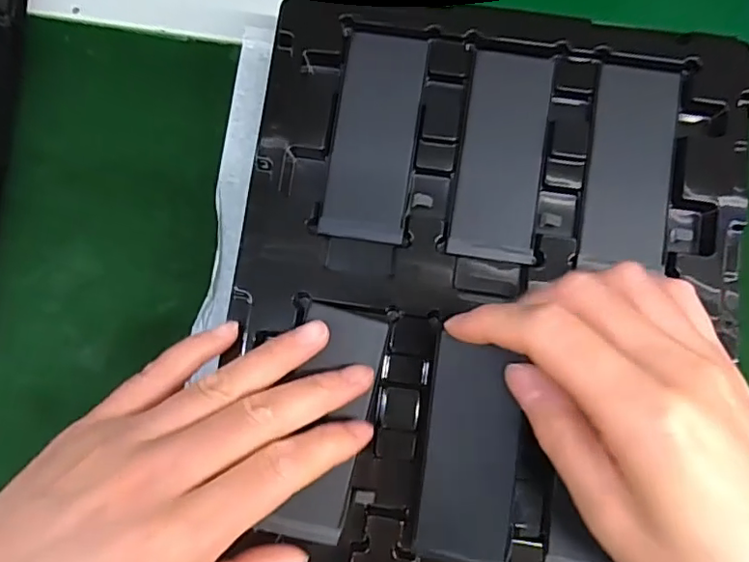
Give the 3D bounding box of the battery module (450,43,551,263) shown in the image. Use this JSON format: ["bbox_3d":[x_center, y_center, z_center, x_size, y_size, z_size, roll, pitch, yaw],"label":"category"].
[{"bbox_3d":[0.058,-0.057,0.260,0.038,0.006,0.094,8,84,1],"label":"battery module"}]

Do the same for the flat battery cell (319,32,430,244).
[{"bbox_3d":[0.000,-0.066,0.263,0.037,0.005,0.094,8,84,1],"label":"flat battery cell"}]

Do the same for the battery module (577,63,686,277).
[{"bbox_3d":[0.116,-0.051,0.259,0.037,0.006,0.091,8,84,1],"label":"battery module"}]

